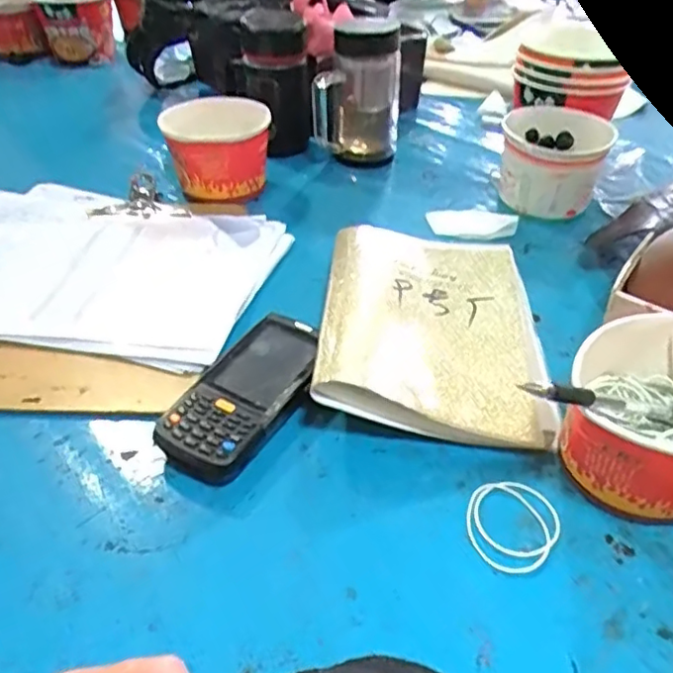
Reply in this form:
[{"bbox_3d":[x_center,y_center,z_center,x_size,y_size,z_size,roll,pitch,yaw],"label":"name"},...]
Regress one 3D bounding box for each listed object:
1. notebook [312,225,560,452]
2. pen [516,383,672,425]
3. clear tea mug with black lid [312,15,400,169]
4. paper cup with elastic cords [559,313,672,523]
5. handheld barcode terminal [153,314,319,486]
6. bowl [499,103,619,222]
[{"bbox_3d":[0.079,-0.019,0.521,0.173,0.048,0.248,2,41,4],"label":"notebook"},{"bbox_3d":[0.168,0.041,0.370,0.152,0.012,0.010,12,35,-26],"label":"pen"},{"bbox_3d":[0.025,-0.280,0.743,0.073,0.160,0.093,15,43,18],"label":"clear tea mug with black lid"},{"bbox_3d":[0.206,0.053,0.406,0.101,0.085,0.127,32,50,32],"label":"paper cup with elastic cords"},{"bbox_3d":[-0.061,0.042,0.463,0.068,0.034,0.142,23,46,25],"label":"handheld barcode terminal"},{"bbox_3d":[0.228,-0.188,0.670,0.110,0.107,0.099,12,42,14],"label":"bowl"}]

